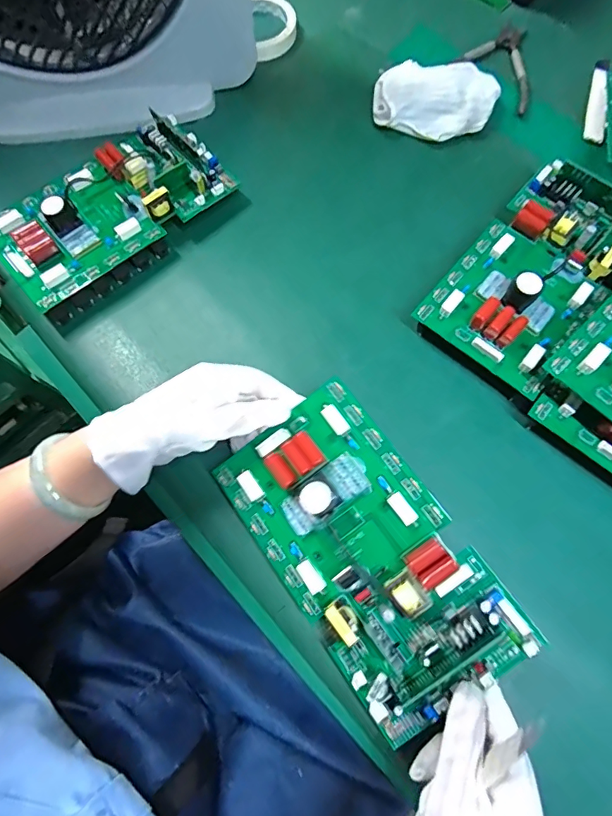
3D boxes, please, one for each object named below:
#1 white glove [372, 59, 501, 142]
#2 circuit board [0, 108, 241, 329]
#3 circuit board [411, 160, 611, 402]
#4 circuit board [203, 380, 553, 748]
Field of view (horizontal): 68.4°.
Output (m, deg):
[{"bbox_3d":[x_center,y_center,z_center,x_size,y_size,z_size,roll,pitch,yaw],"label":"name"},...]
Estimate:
[{"bbox_3d":[0.142,-0.344,0.504,0.129,0.029,0.092,11,73,5],"label":"white glove"},{"bbox_3d":[-0.192,-0.198,0.449,0.231,0.056,0.119,-41,75,-11],"label":"circuit board"},{"bbox_3d":[0.213,-0.123,0.417,0.127,0.055,0.216,39,77,13],"label":"circuit board"},{"bbox_3d":[0.036,0.100,0.321,0.129,0.047,0.232,-34,74,-9],"label":"circuit board"}]

